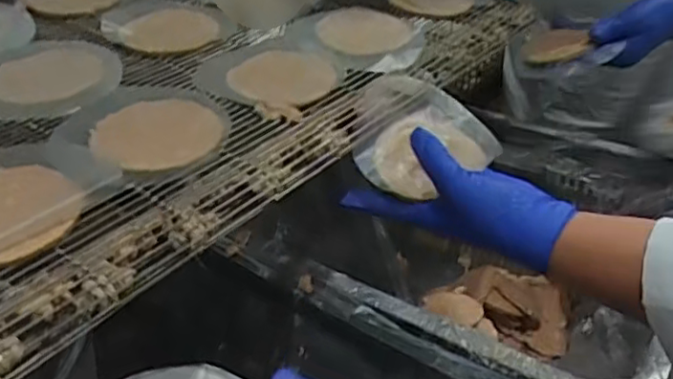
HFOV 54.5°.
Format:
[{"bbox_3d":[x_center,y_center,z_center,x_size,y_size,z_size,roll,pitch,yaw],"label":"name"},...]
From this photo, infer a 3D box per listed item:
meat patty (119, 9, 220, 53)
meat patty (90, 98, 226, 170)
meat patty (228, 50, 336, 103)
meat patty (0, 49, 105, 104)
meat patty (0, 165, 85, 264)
[{"bbox_3d":[-0.149,-0.144,0.584,0.082,0.013,0.080,-7,34,-10],"label":"meat patty"},{"bbox_3d":[-0.122,-0.040,0.449,0.084,0.016,0.076,-10,34,-14],"label":"meat patty"},{"bbox_3d":[-0.041,-0.094,0.524,0.069,0.013,0.093,21,39,30],"label":"meat patty"},{"bbox_3d":[-0.231,-0.092,0.521,0.084,0.012,0.068,-19,37,-25],"label":"meat patty"},{"bbox_3d":[-0.191,0.014,0.375,0.085,0.012,0.074,-22,39,-29],"label":"meat patty"}]

